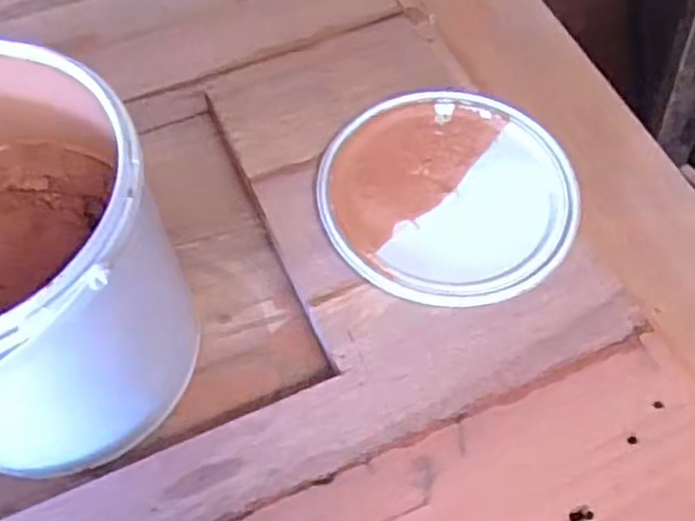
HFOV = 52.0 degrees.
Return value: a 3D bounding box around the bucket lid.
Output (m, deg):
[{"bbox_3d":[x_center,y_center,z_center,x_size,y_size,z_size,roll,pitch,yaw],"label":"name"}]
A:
[{"bbox_3d":[0.069,-0.051,0.501,0.171,0.009,0.175,1,61,-1],"label":"bucket lid"}]

